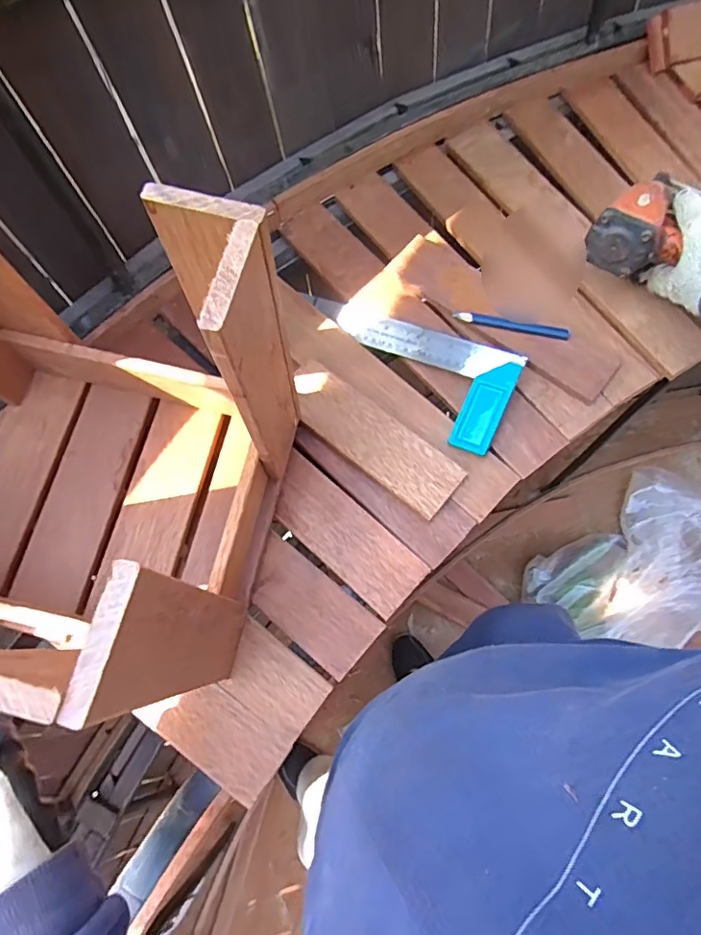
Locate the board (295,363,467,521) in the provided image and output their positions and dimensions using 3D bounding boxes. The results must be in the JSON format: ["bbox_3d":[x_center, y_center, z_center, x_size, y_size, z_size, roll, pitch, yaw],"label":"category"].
[{"bbox_3d":[0.019,-0.032,0.540,0.198,0.015,0.062,40,75,11],"label":"board"}]

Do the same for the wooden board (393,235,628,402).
[{"bbox_3d":[0.169,-0.170,0.591,0.261,0.015,0.078,38,69,15],"label":"wooden board"}]

